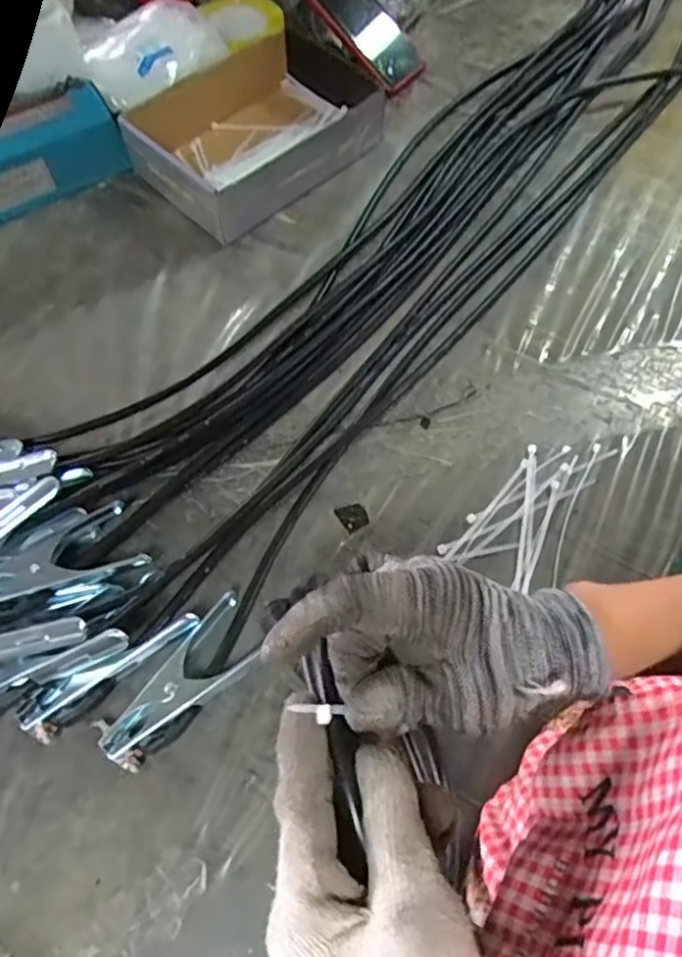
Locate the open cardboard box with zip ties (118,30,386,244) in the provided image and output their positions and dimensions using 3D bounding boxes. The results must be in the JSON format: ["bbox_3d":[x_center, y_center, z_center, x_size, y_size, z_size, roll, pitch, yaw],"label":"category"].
[{"bbox_3d":[-0.101,-0.394,0.732,0.183,0.069,0.248,39,69,19],"label":"open cardboard box with zip ties"}]

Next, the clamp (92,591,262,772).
[{"bbox_3d":[-0.111,0.147,0.471,0.052,0.023,0.131,39,69,18],"label":"clamp"}]

